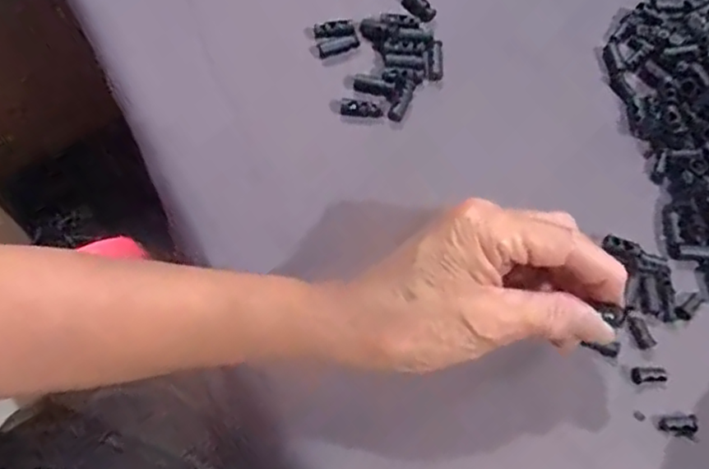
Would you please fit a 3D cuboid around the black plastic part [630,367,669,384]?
[{"bbox_3d":[0.150,0.071,0.309,0.019,0.005,0.008,-4,69,-4],"label":"black plastic part"}]

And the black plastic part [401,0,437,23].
[{"bbox_3d":[0.039,-0.142,0.378,0.012,0.010,0.024,-33,74,-14],"label":"black plastic part"}]

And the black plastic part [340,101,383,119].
[{"bbox_3d":[0.004,-0.073,0.358,0.024,0.010,0.006,2,69,-2],"label":"black plastic part"}]

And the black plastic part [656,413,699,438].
[{"bbox_3d":[0.161,0.095,0.301,0.020,0.006,0.010,-4,69,-4],"label":"black plastic part"}]

